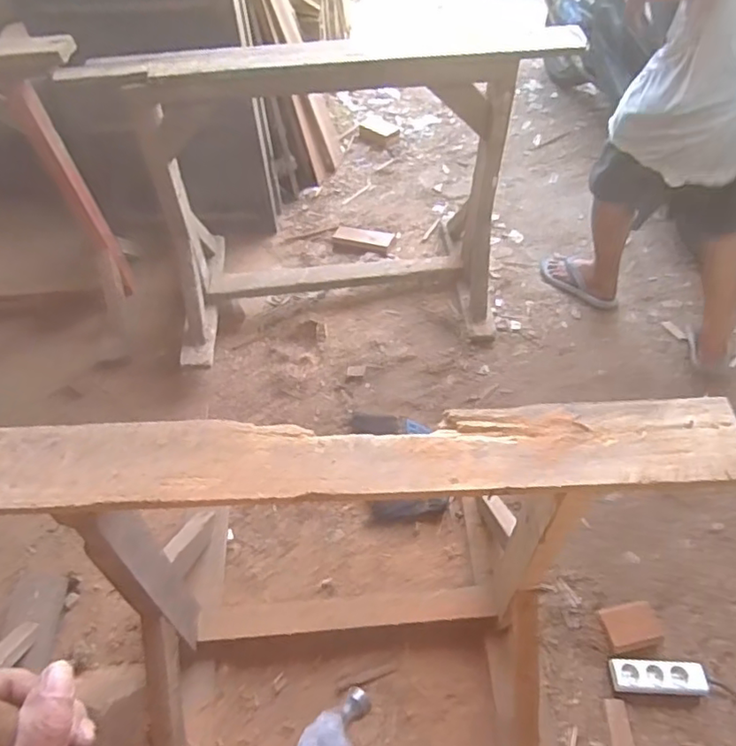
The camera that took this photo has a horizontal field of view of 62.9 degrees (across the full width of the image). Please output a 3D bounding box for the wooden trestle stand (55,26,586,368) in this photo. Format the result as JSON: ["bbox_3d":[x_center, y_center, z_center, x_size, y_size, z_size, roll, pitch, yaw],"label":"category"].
[{"bbox_3d":[-0.083,-0.522,1.691,1.019,0.763,0.567,-4,54,-1],"label":"wooden trestle stand"}]

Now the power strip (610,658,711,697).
[{"bbox_3d":[0.615,0.640,1.269,0.198,0.044,0.068,1,53,2],"label":"power strip"}]

